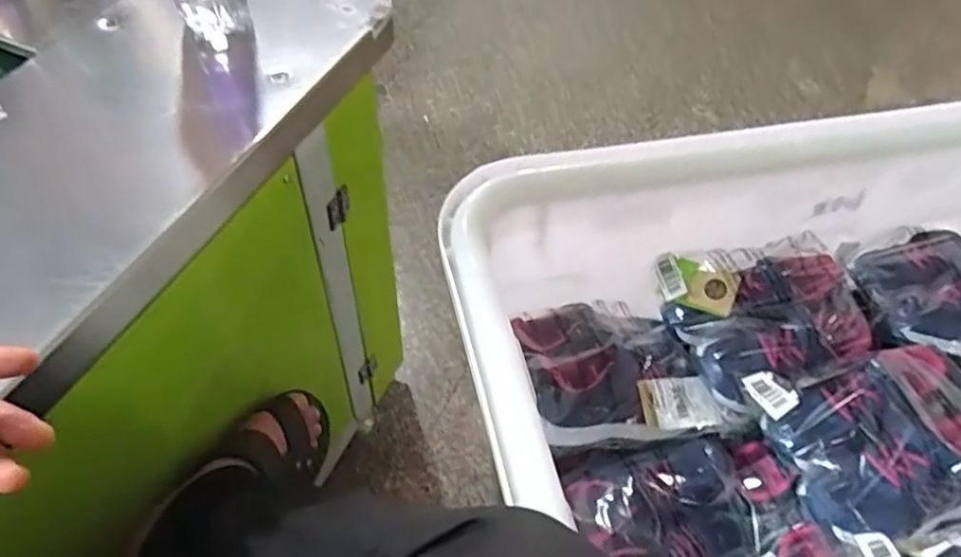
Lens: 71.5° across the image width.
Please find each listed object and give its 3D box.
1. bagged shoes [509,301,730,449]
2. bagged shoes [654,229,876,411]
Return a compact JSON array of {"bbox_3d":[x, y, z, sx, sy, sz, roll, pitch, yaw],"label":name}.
[{"bbox_3d":[0.142,0.089,0.689,0.180,0.067,0.165,-7,53,-6],"label":"bagged shoes"},{"bbox_3d":[0.305,0.038,0.708,0.189,0.060,0.168,-11,53,-10],"label":"bagged shoes"}]

